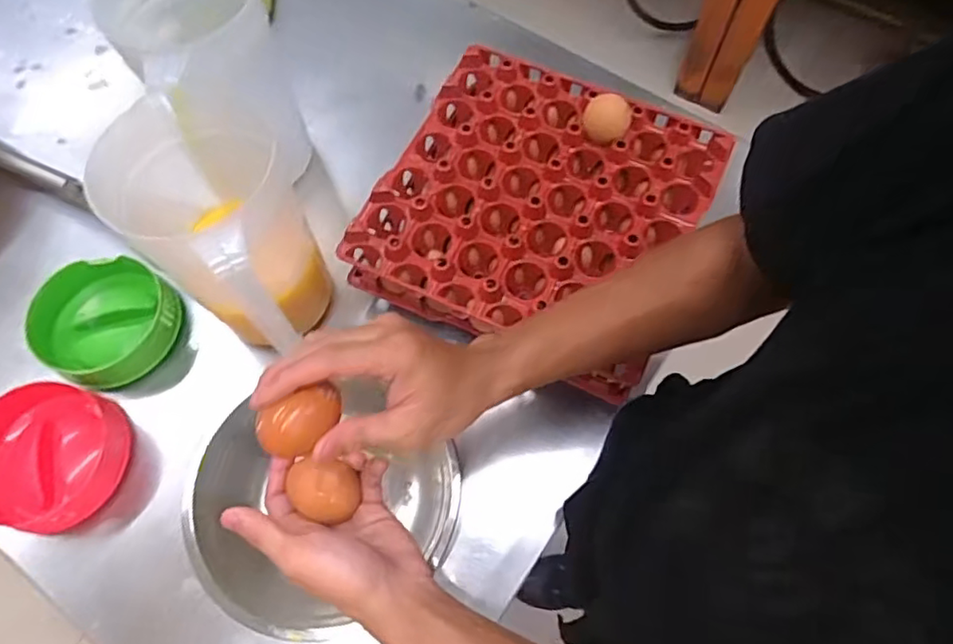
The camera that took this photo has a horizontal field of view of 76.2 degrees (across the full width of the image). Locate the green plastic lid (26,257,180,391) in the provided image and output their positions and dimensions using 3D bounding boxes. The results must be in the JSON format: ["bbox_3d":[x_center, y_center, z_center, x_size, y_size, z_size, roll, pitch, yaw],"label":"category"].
[{"bbox_3d":[-0.355,-0.001,0.591,0.112,0.050,0.121,0,67,0],"label":"green plastic lid"}]

